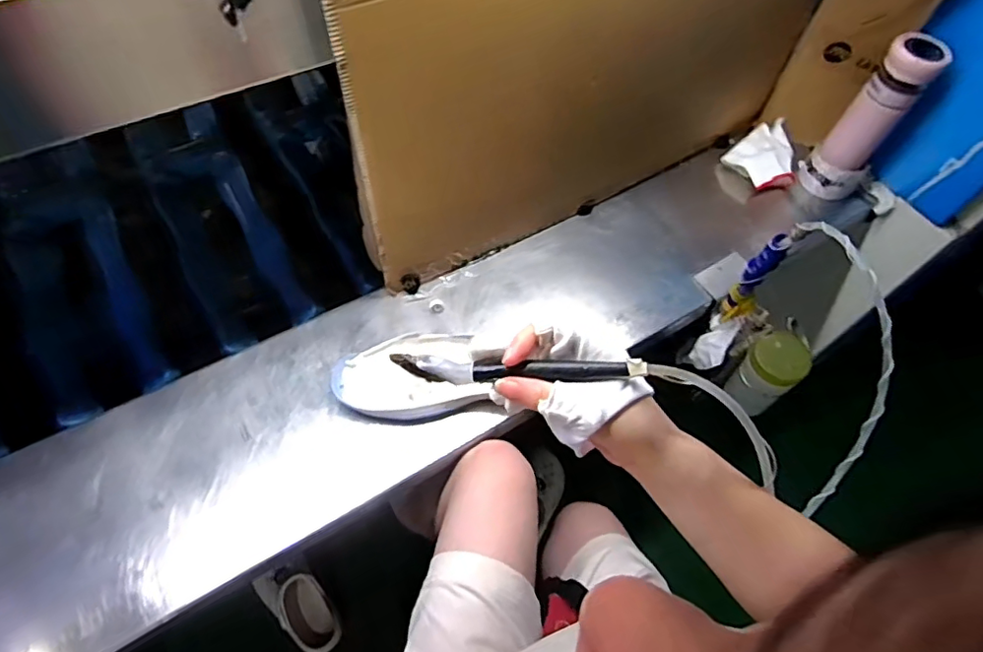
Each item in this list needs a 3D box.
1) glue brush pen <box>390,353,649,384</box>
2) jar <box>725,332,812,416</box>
[{"bbox_3d":[0.017,0.029,0.369,0.163,0.022,0.012,0,54,11],"label":"glue brush pen"},{"bbox_3d":[0.395,0.065,0.801,0.074,0.103,0.073,-30,62,-22],"label":"jar"}]

